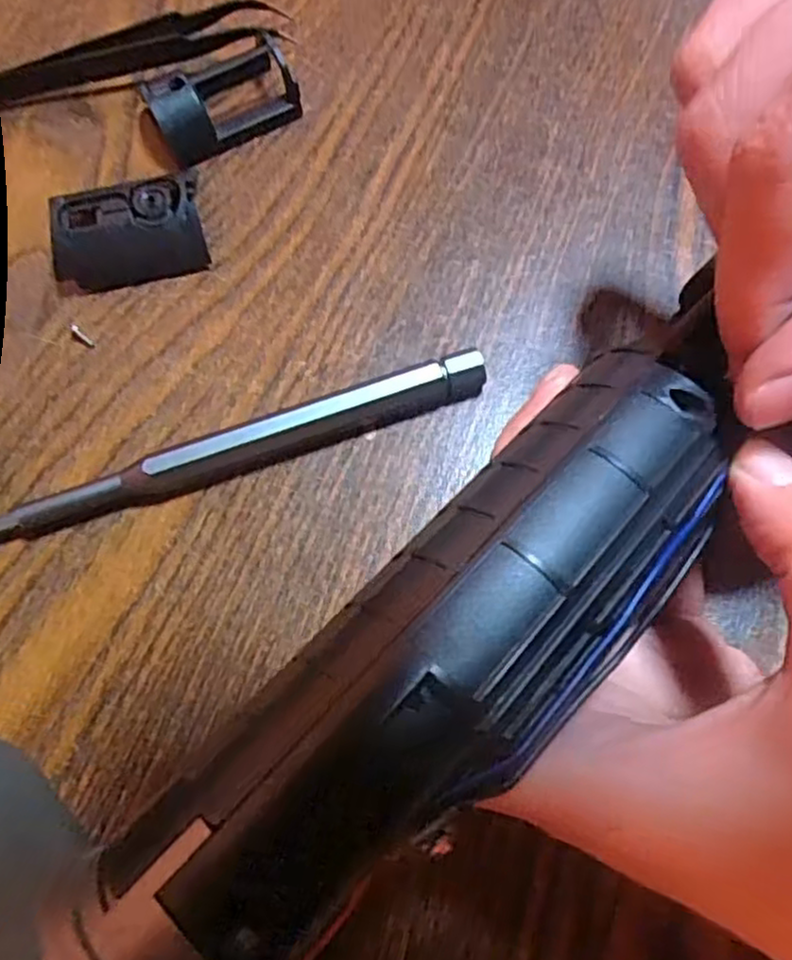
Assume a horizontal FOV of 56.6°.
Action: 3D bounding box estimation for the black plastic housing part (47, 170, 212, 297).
[{"bbox_3d":[-0.077,-0.071,0.212,0.043,0.015,0.024,-11,70,-1],"label":"black plastic housing part"}]

